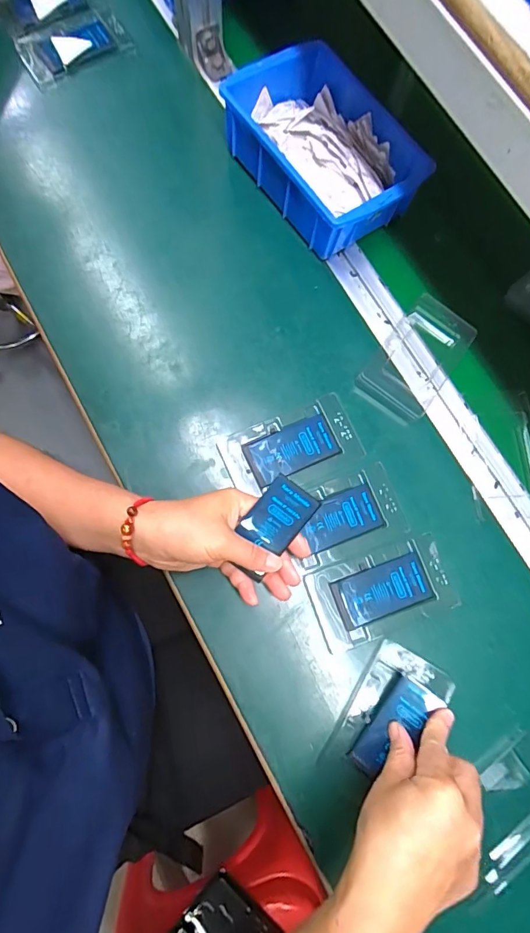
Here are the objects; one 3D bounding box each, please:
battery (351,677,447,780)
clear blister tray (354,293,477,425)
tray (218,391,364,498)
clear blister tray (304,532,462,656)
[{"bbox_3d":[0.109,0.222,0.376,0.033,0.006,0.083,37,83,25],"label":"battery"},{"bbox_3d":[0.157,-0.111,0.454,0.071,0.011,0.134,37,79,6],"label":"clear blister tray"},{"bbox_3d":[0.025,-0.019,0.431,0.128,0.007,0.066,-21,79,-6],"label":"tray"},{"bbox_3d":[0.107,0.114,0.406,0.125,0.005,0.071,-19,79,-5],"label":"clear blister tray"}]

